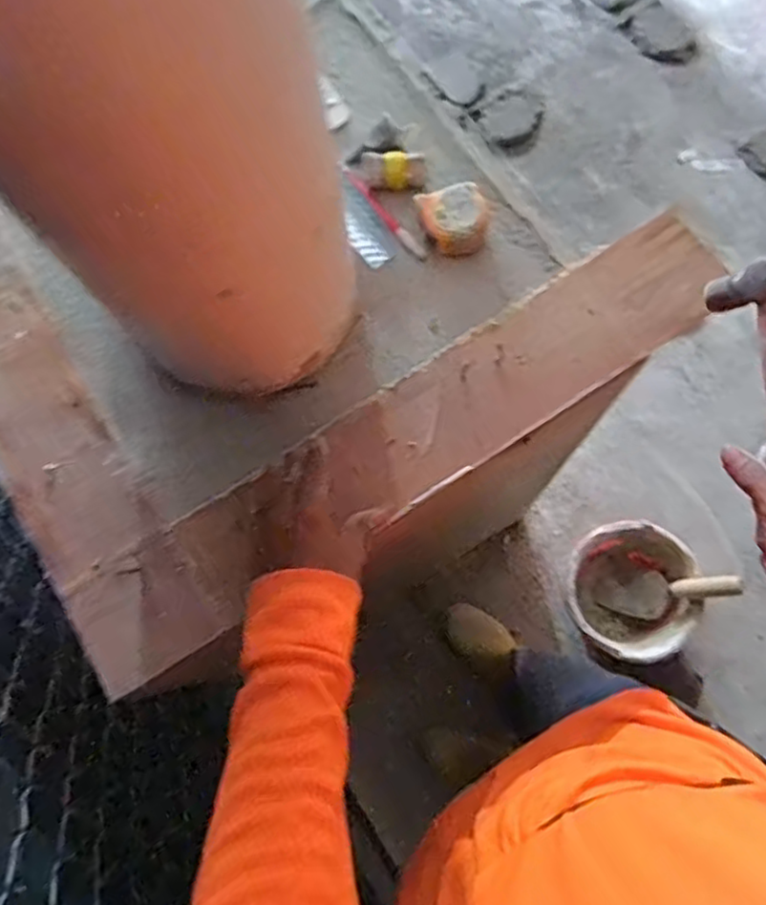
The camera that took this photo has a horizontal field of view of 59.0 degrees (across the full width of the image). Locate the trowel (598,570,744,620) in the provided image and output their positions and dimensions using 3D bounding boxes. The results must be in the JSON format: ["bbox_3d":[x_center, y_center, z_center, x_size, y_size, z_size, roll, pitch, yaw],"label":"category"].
[{"bbox_3d":[0.507,0.258,1.242,0.207,0.036,0.090,-10,75,17],"label":"trowel"}]

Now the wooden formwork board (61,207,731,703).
[{"bbox_3d":[0.025,-0.010,0.599,0.636,0.039,0.103,-33,78,-4],"label":"wooden formwork board"}]

